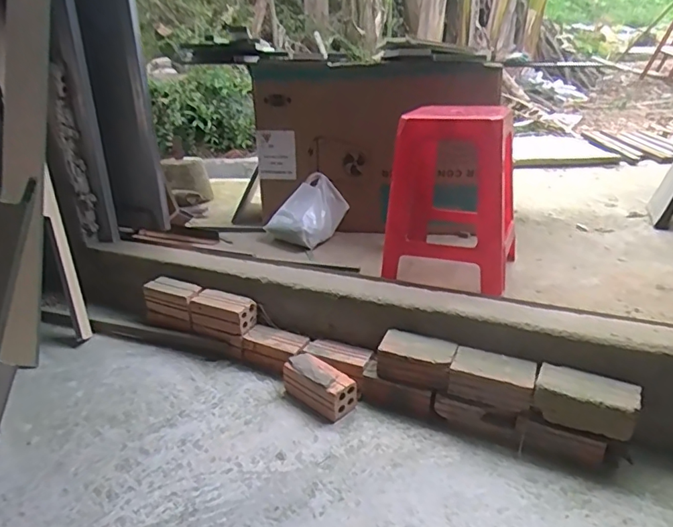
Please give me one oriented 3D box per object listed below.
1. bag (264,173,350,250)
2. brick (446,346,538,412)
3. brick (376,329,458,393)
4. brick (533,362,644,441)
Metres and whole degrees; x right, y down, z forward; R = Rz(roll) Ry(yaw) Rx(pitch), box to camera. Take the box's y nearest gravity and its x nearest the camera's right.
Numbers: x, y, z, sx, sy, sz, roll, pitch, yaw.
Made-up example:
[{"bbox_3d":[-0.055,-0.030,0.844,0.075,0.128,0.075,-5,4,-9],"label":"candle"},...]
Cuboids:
[{"bbox_3d":[-0.098,-0.182,1.791,0.203,0.190,0.223,18,30,38],"label":"bag"},{"bbox_3d":[0.339,0.251,1.120,0.170,0.071,0.089,10,26,24],"label":"brick"},{"bbox_3d":[0.184,0.224,1.192,0.172,0.075,0.091,11,27,26],"label":"brick"},{"bbox_3d":[0.504,0.279,1.044,0.185,0.072,0.093,12,27,28],"label":"brick"}]

